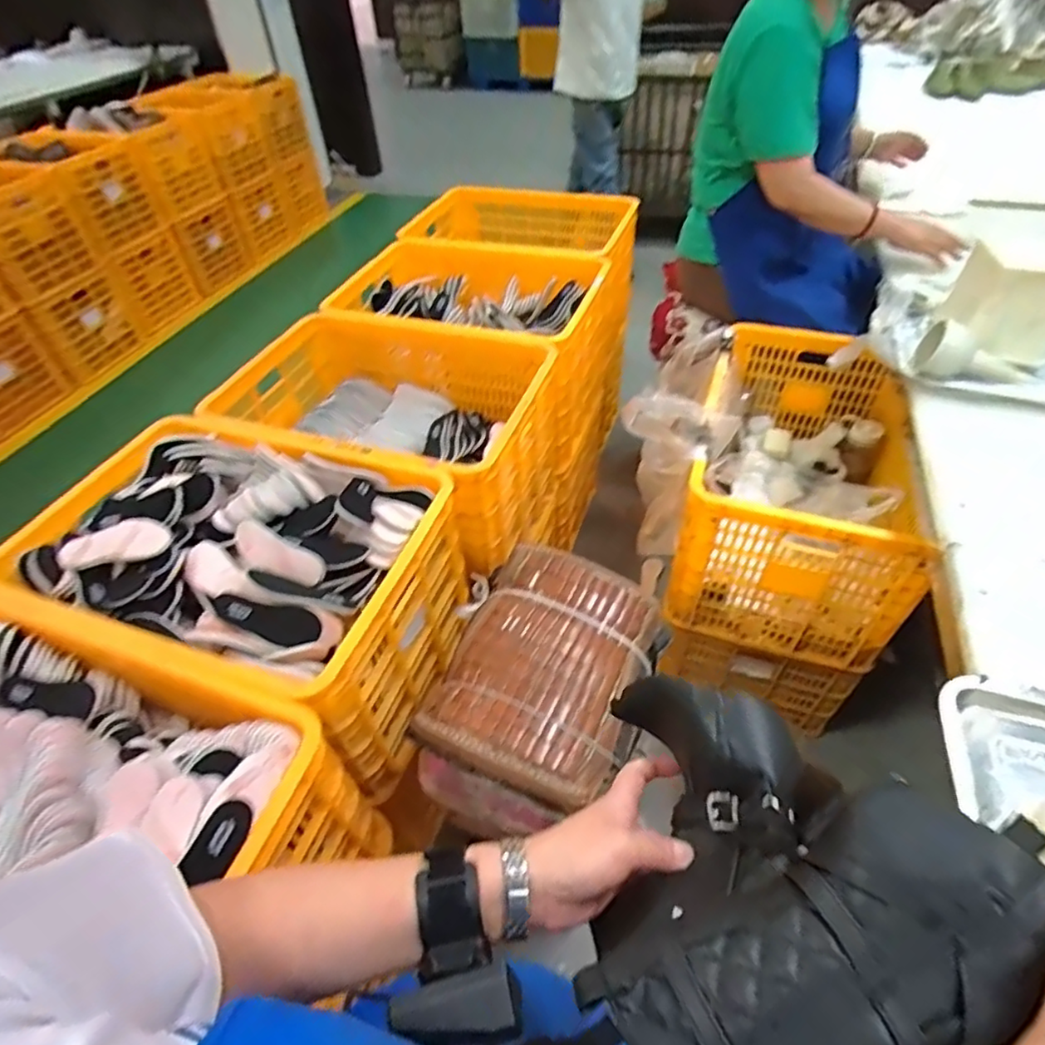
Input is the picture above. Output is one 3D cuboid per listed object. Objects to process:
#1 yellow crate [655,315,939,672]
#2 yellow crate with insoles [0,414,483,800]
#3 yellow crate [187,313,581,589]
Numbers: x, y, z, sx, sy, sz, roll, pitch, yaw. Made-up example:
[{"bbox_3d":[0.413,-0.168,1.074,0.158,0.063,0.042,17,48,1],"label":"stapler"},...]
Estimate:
[{"bbox_3d":[0.586,-0.109,1.275,0.413,0.422,0.656,17,50,18],"label":"yellow crate"},{"bbox_3d":[-0.416,0.099,1.011,0.614,0.324,0.432,13,49,15],"label":"yellow crate with insoles"},{"bbox_3d":[-0.250,-0.164,1.339,0.588,0.401,0.471,13,49,16],"label":"yellow crate"}]

